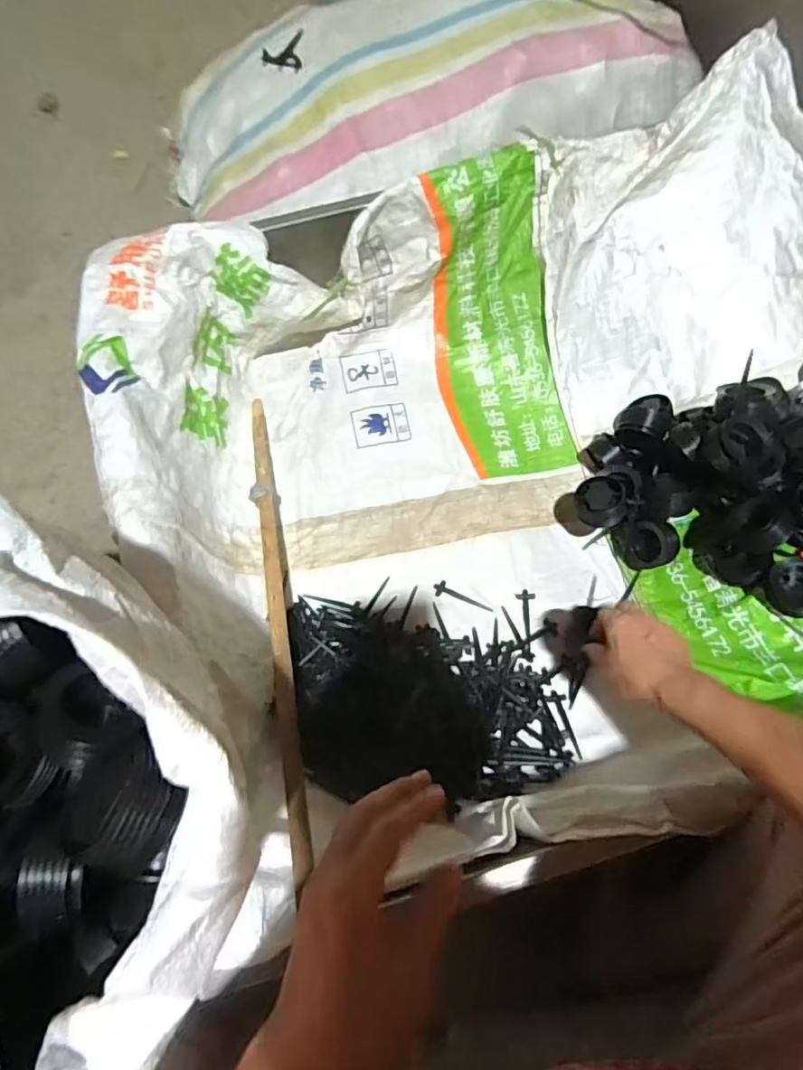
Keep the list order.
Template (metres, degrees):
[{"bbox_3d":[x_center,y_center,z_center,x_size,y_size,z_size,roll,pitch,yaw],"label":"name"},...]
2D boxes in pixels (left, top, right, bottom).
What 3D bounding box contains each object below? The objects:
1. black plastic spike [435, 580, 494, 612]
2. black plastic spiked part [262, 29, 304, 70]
[{"bbox_3d":[0.080,0.078,0.726,0.079,0.006,0.022,19,70,9],"label":"black plastic spike"},{"bbox_3d":[-0.187,-0.765,0.895,0.062,0.016,0.077,-2,68,1],"label":"black plastic spiked part"}]

